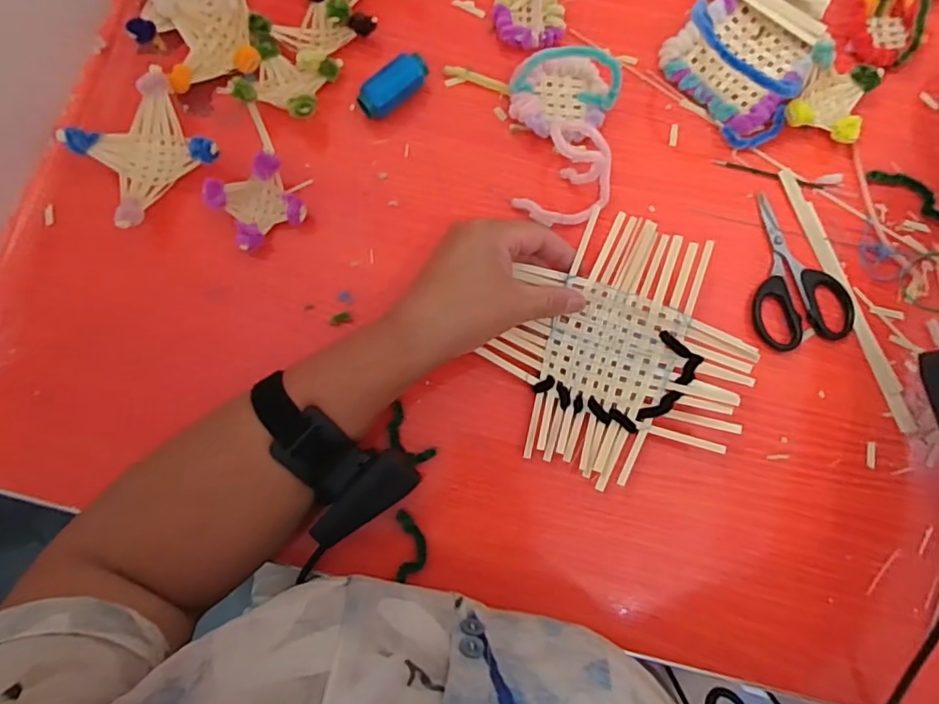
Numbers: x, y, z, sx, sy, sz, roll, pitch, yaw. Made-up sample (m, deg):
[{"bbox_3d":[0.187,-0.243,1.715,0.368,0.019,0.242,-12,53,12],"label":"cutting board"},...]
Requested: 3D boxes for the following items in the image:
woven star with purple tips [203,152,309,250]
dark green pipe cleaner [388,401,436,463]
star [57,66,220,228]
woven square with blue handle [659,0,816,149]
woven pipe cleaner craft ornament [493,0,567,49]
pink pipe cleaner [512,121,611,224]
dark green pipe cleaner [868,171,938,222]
[{"bbox_3d":[-0.148,-0.103,0.402,0.053,0.032,0.050,-30,82,-4],"label":"woven star with purple tips"},{"bbox_3d":[-0.043,0.057,0.387,0.021,0.007,0.043,-38,83,-5],"label":"dark green pipe cleaner"},{"bbox_3d":[-0.227,-0.141,0.406,0.082,0.034,0.080,-36,83,-5],"label":"star"},{"bbox_3d":[0.198,-0.215,0.416,0.099,0.033,0.096,38,84,6],"label":"woven square with blue handle"},{"bbox_3d":[0.046,-0.258,0.421,0.052,0.036,0.053,0,81,1],"label":"woven pipe cleaner craft ornament"},{"bbox_3d":[0.074,-0.125,0.397,0.056,0.044,0.074,29,83,5],"label":"pink pipe cleaner"},{"bbox_3d":[0.318,-0.117,0.413,0.060,0.006,0.020,37,83,6],"label":"dark green pipe cleaner"}]

